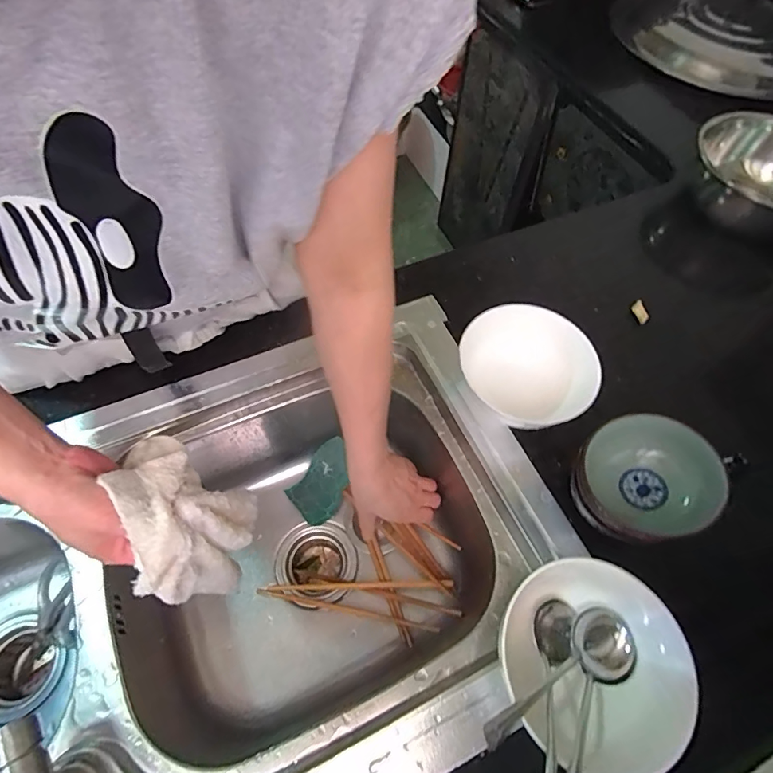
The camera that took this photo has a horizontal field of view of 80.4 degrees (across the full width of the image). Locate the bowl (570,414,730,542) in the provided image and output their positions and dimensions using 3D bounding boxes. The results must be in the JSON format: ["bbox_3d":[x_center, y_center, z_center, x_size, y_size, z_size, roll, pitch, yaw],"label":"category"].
[{"bbox_3d":[0.236,0.085,0.421,0.104,0.066,0.105,1,61,-2],"label":"bowl"}]

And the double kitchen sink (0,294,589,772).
[{"bbox_3d":[-0.214,0.238,0.497,0.779,0.215,0.422,-21,64,-13],"label":"double kitchen sink"}]

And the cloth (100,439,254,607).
[{"bbox_3d":[-0.177,0.119,0.423,0.087,0.149,0.133,-12,62,-8],"label":"cloth"}]

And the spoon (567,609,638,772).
[{"bbox_3d":[0.154,0.254,0.350,0.049,0.035,0.172,34,39,16],"label":"spoon"}]

